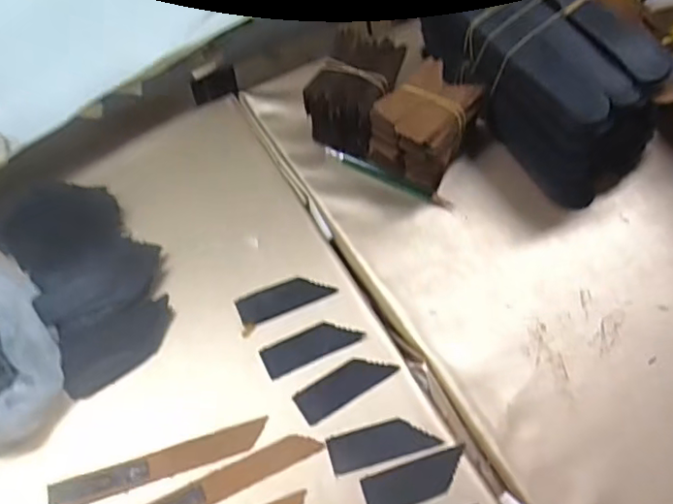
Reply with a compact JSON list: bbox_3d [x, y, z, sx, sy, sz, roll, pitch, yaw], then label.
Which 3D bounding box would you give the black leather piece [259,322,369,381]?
[{"bbox_3d":[-0.017,0.060,0.406,0.063,0.004,0.023,-23,64,-13],"label":"black leather piece"}]

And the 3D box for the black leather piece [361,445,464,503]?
[{"bbox_3d":[0.047,0.134,0.362,0.062,0.004,0.022,-16,63,-9],"label":"black leather piece"}]

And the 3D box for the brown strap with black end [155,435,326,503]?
[{"bbox_3d":[-0.070,0.137,0.360,0.127,0.004,0.015,-22,64,-12],"label":"brown strap with black end"}]

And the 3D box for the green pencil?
[{"bbox_3d":[0.039,-0.057,0.463,0.103,0.008,0.010,26,64,13],"label":"green pencil"}]

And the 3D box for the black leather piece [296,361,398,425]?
[{"bbox_3d":[0.006,0.084,0.391,0.064,0.004,0.022,-30,66,-16],"label":"black leather piece"}]

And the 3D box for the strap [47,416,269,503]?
[{"bbox_3d":[-0.104,0.127,0.369,0.128,0.004,0.016,-16,63,-9],"label":"strap"}]

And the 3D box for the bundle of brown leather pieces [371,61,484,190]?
[{"bbox_3d":[0.065,-0.091,0.454,0.061,0.057,0.075,32,66,15],"label":"bundle of brown leather pieces"}]

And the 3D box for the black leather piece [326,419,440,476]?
[{"bbox_3d":[0.027,0.116,0.375,0.063,0.004,0.022,-15,63,-8],"label":"black leather piece"}]

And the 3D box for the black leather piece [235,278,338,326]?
[{"bbox_3d":[-0.036,0.031,0.424,0.063,0.004,0.023,-21,64,-12],"label":"black leather piece"}]

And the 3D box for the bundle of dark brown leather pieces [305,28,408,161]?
[{"bbox_3d":[0.013,-0.118,0.475,0.053,0.055,0.085,20,63,10],"label":"bundle of dark brown leather pieces"}]

